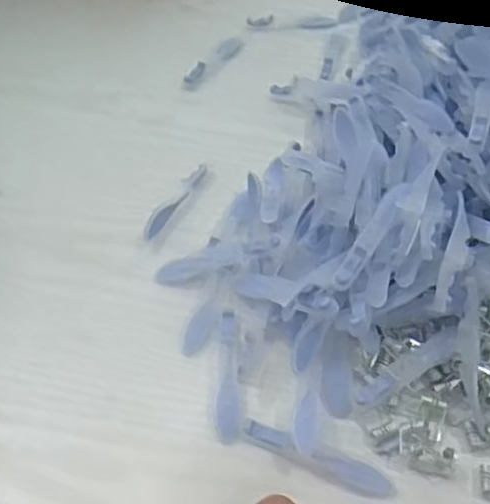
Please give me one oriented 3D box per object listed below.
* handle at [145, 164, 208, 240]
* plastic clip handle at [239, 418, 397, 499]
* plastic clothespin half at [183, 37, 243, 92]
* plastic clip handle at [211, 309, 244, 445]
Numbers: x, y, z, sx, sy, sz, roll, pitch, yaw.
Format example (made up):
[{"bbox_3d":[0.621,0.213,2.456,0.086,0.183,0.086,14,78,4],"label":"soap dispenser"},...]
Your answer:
[{"bbox_3d":[-0.044,-0.034,0.447,0.007,0.017,0.075,22,54,19],"label":"handle"},{"bbox_3d":[0.034,0.100,0.330,0.078,0.011,0.015,18,53,16],"label":"plastic clip handle"},{"bbox_3d":[-0.025,-0.156,0.553,0.018,0.004,0.078,27,56,22],"label":"plastic clothespin half"},{"bbox_3d":[-0.008,0.065,0.364,0.016,0.005,0.077,2,50,3],"label":"plastic clip handle"}]

